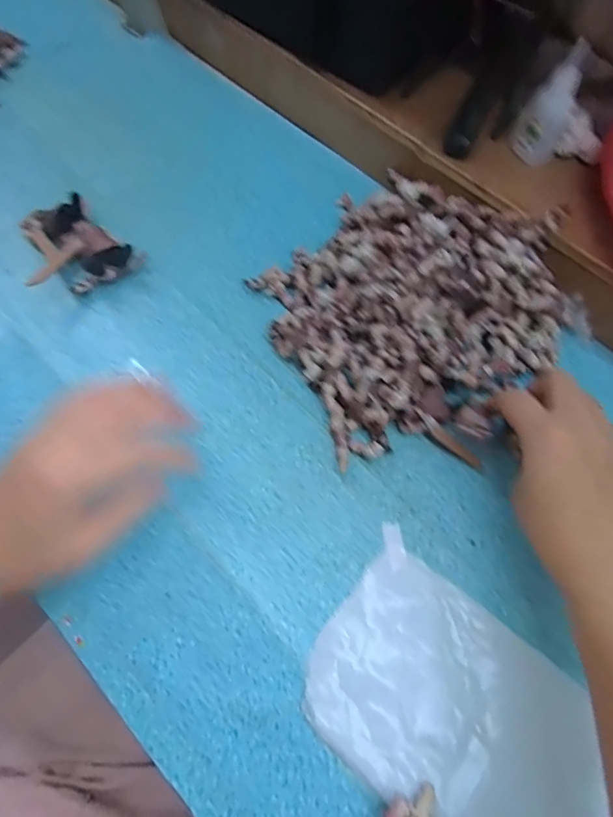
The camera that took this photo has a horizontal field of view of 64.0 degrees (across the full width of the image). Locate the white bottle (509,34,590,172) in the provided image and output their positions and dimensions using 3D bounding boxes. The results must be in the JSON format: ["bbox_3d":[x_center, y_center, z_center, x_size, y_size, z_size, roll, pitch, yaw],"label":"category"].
[{"bbox_3d":[0.183,-0.224,0.364,0.035,0.074,0.035,27,67,9],"label":"white bottle"}]

